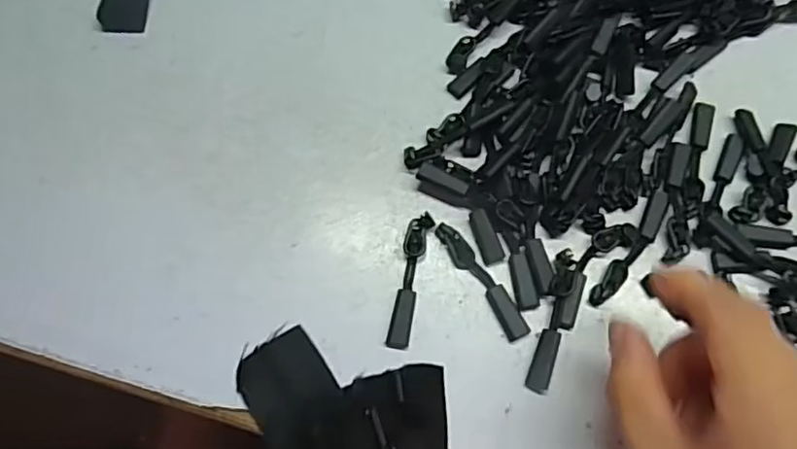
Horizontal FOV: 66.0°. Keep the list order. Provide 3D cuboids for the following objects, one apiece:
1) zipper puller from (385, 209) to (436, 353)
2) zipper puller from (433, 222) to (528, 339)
[{"bbox_3d":[0.004,0.023,0.264,0.011,0.008,0.058,12,72,7],"label":"zipper puller"},{"bbox_3d":[0.036,0.023,0.264,0.011,0.004,0.058,-32,73,-8],"label":"zipper puller"}]

